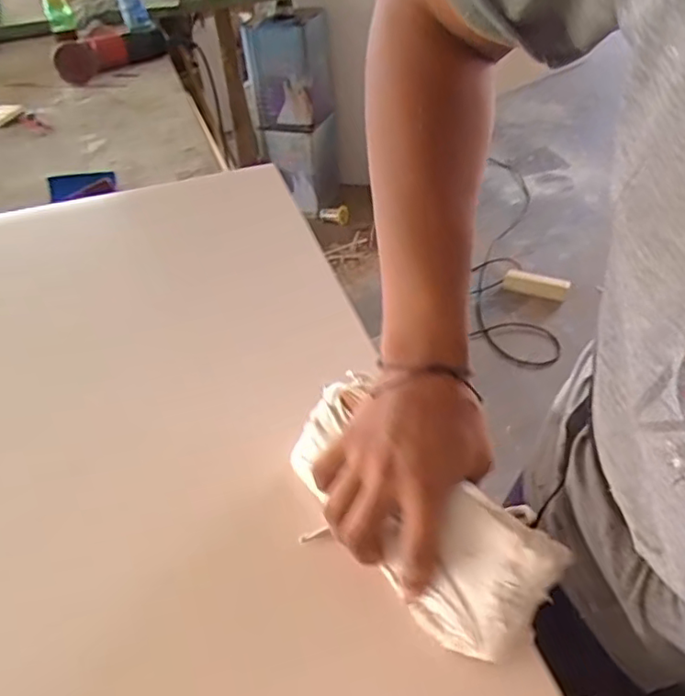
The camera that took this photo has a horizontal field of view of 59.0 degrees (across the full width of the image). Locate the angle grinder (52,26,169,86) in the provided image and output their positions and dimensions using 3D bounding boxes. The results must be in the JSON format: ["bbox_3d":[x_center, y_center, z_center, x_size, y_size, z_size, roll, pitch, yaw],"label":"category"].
[{"bbox_3d":[-0.506,-0.641,1.308,0.071,0.085,0.260,25,49,28],"label":"angle grinder"}]

